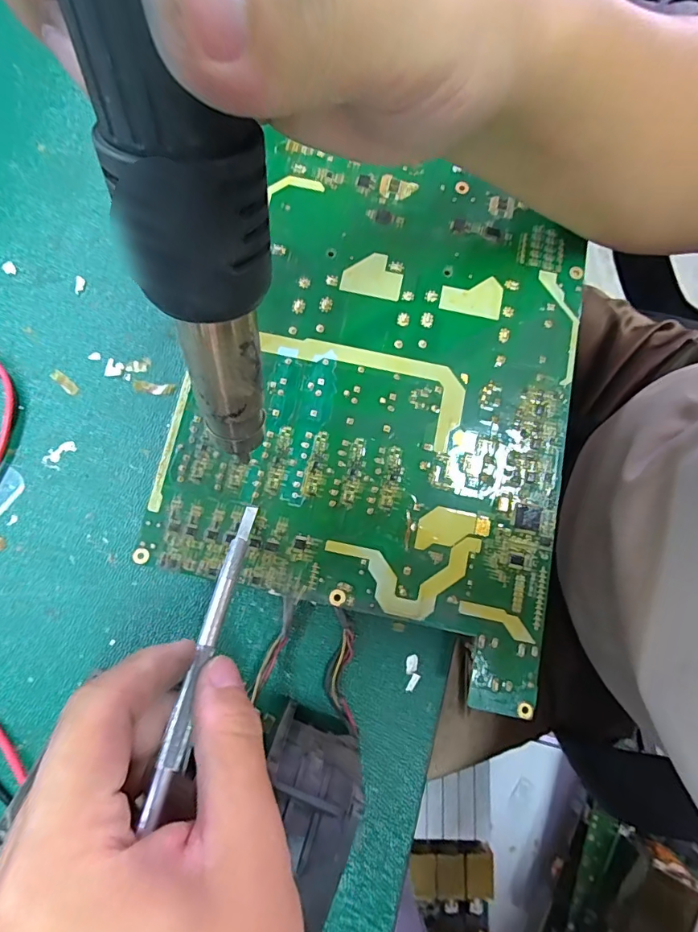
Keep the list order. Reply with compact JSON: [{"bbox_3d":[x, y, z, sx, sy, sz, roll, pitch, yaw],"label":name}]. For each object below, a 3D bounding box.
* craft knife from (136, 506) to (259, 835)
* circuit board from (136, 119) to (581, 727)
[{"bbox_3d":[-0.054,0.064,0.182,0.008,0.010,0.121,9,48,0],"label":"craft knife"},{"bbox_3d":[0.017,-0.039,0.238,0.191,0.009,0.253,12,78,1],"label":"circuit board"}]

